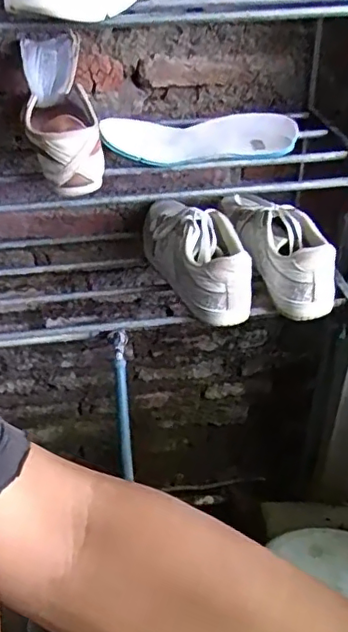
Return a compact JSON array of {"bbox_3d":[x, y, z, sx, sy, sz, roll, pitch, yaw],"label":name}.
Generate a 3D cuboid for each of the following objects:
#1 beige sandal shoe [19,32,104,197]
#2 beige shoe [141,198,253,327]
[{"bbox_3d":[-0.134,-0.245,0.674,0.086,0.087,0.266,-6,51,-9],"label":"beige sandal shoe"},{"bbox_3d":[0.024,-0.088,0.763,0.081,0.092,0.223,-16,39,-21],"label":"beige shoe"}]

